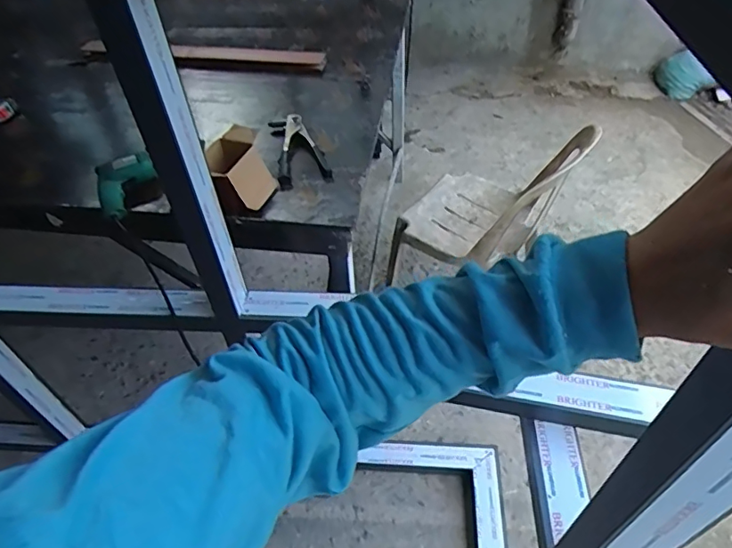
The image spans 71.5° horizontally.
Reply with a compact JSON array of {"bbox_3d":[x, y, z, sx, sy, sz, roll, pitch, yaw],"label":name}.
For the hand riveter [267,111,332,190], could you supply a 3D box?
[{"bbox_3d":[-0.165,-0.296,1.193,0.116,0.025,0.277,-13,47,-10],"label":"hand riveter"}]

